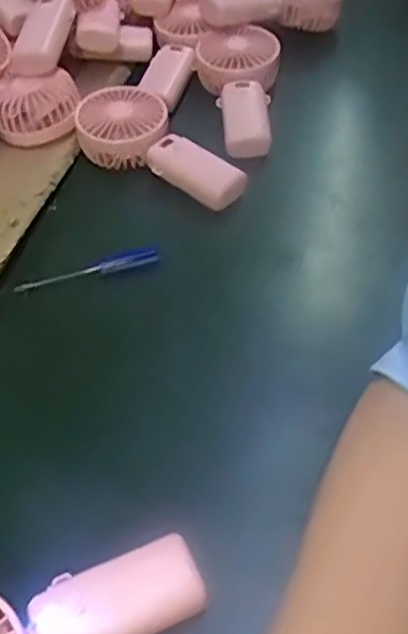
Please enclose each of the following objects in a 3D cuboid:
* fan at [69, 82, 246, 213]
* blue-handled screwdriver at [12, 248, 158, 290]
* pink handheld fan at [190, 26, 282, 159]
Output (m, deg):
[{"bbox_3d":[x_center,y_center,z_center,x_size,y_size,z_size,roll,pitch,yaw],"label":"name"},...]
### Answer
[{"bbox_3d":[-0.037,-0.162,0.640,0.185,0.044,0.083,26,56,21],"label":"fan"},{"bbox_3d":[-0.095,-0.039,0.561,0.121,0.010,0.019,-18,52,-13],"label":"blue-handled screwdriver"},{"bbox_3d":[0.035,-0.233,0.695,0.092,0.047,0.185,1,51,6],"label":"pink handheld fan"}]

